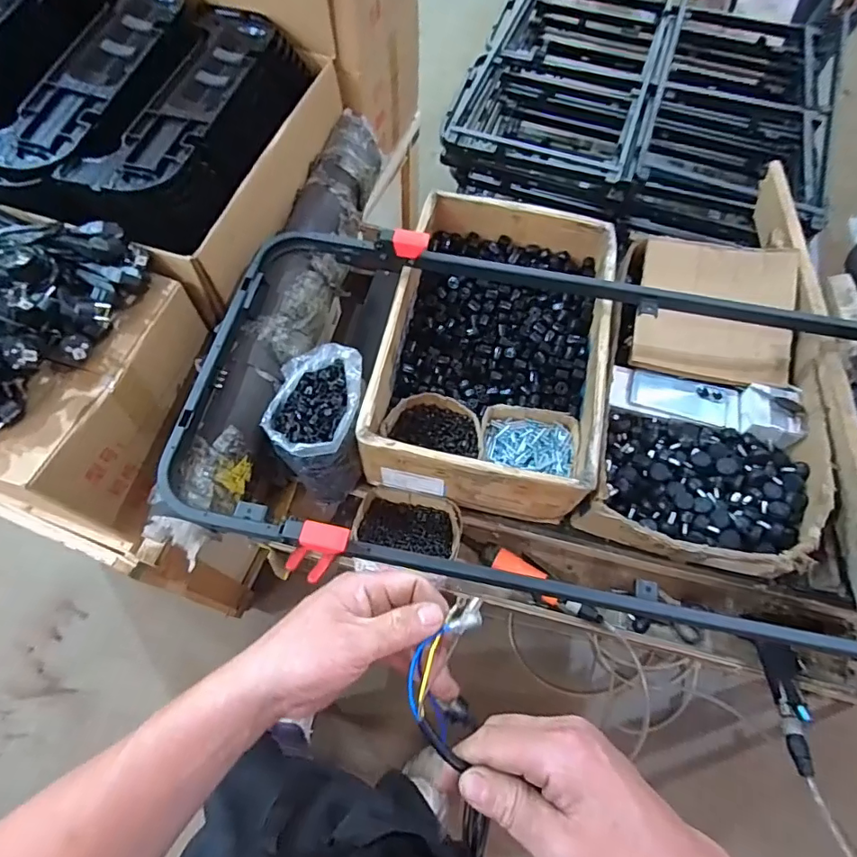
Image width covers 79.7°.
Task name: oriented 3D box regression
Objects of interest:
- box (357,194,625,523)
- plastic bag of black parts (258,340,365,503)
[{"bbox_3d":[0.116,-0.146,0.889,0.354,0.164,0.546,12,65,5],"label":"box"},{"bbox_3d":[-0.168,0.004,0.847,0.131,0.206,0.191,4,64,1],"label":"plastic bag of black parts"}]

